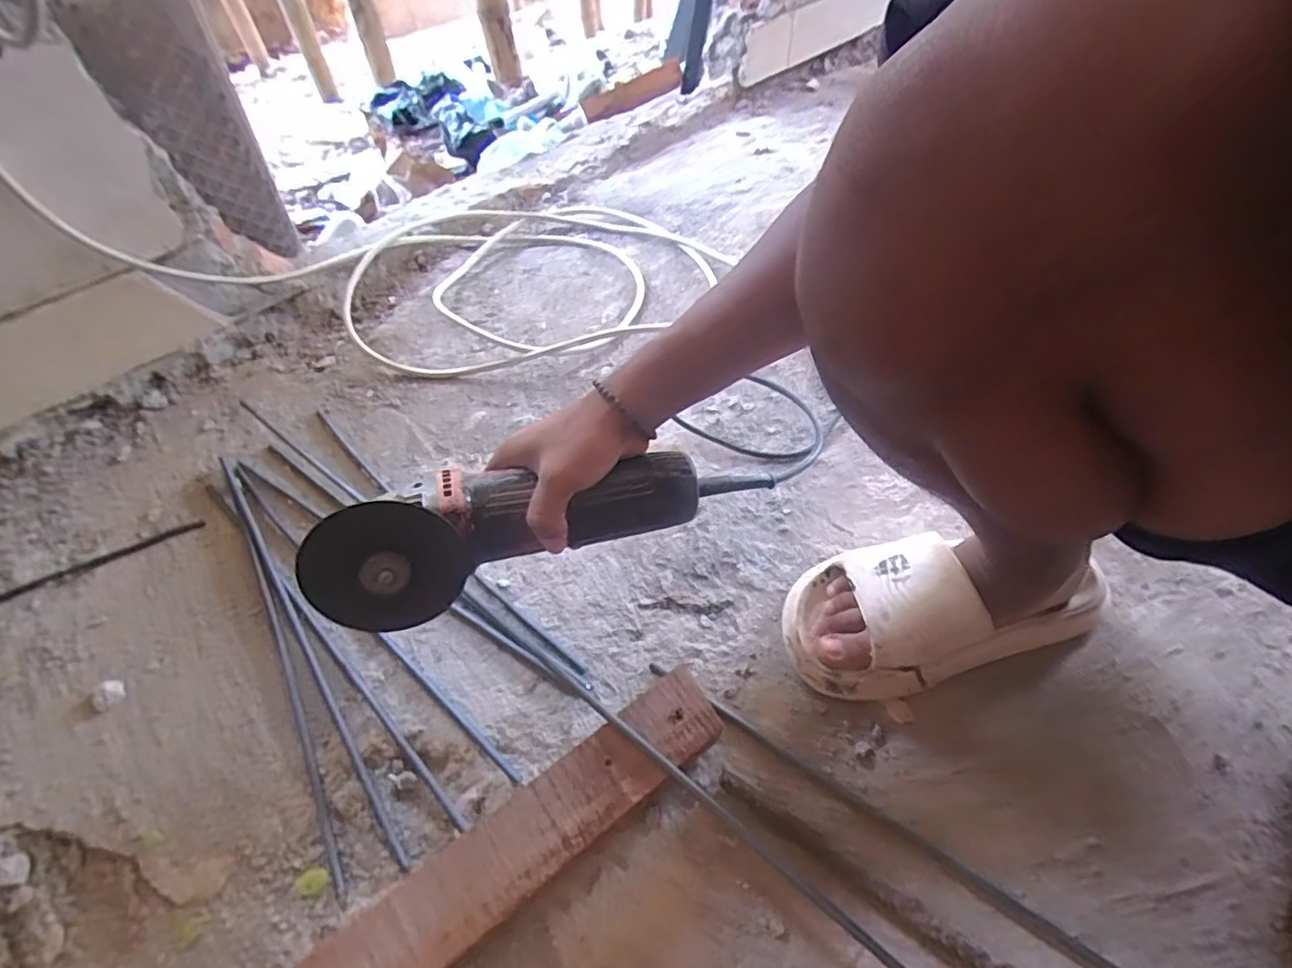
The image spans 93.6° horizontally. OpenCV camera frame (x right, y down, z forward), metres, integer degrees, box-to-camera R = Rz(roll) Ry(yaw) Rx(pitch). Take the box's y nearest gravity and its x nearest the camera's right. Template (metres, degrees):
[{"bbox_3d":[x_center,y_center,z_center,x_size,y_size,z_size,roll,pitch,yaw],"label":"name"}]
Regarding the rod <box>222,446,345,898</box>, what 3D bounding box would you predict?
[{"bbox_3d":[-0.335,0.128,0.545,0.013,0.006,0.463,-27,55,-18],"label":"rod"}]

